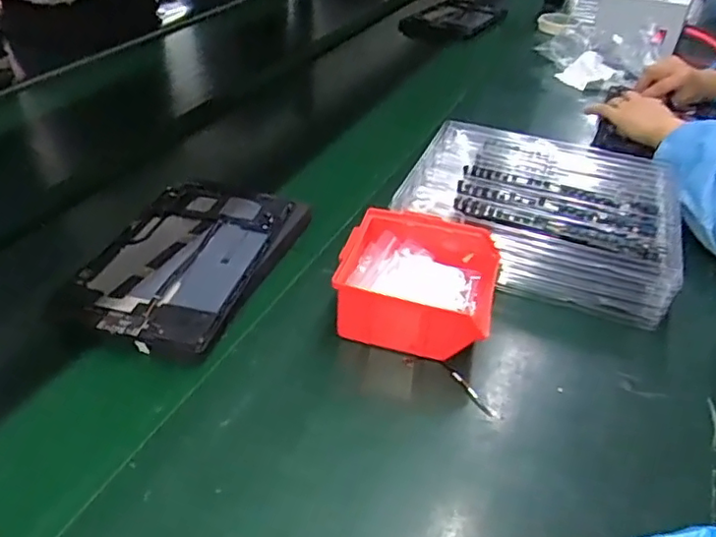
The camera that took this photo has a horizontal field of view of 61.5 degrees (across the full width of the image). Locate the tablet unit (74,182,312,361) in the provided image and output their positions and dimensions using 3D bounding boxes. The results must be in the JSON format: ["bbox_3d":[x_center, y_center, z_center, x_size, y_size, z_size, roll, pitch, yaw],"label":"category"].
[{"bbox_3d":[-0.174,-0.013,0.612,0.169,0.023,0.250,13,41,13],"label":"tablet unit"}]

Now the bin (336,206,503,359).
[{"bbox_3d":[0.055,0.011,0.546,0.133,0.058,0.127,9,40,9],"label":"bin"}]

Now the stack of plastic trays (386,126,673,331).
[{"bbox_3d":[0.199,-0.069,0.669,0.279,0.059,0.238,15,40,16],"label":"stack of plastic trays"}]

